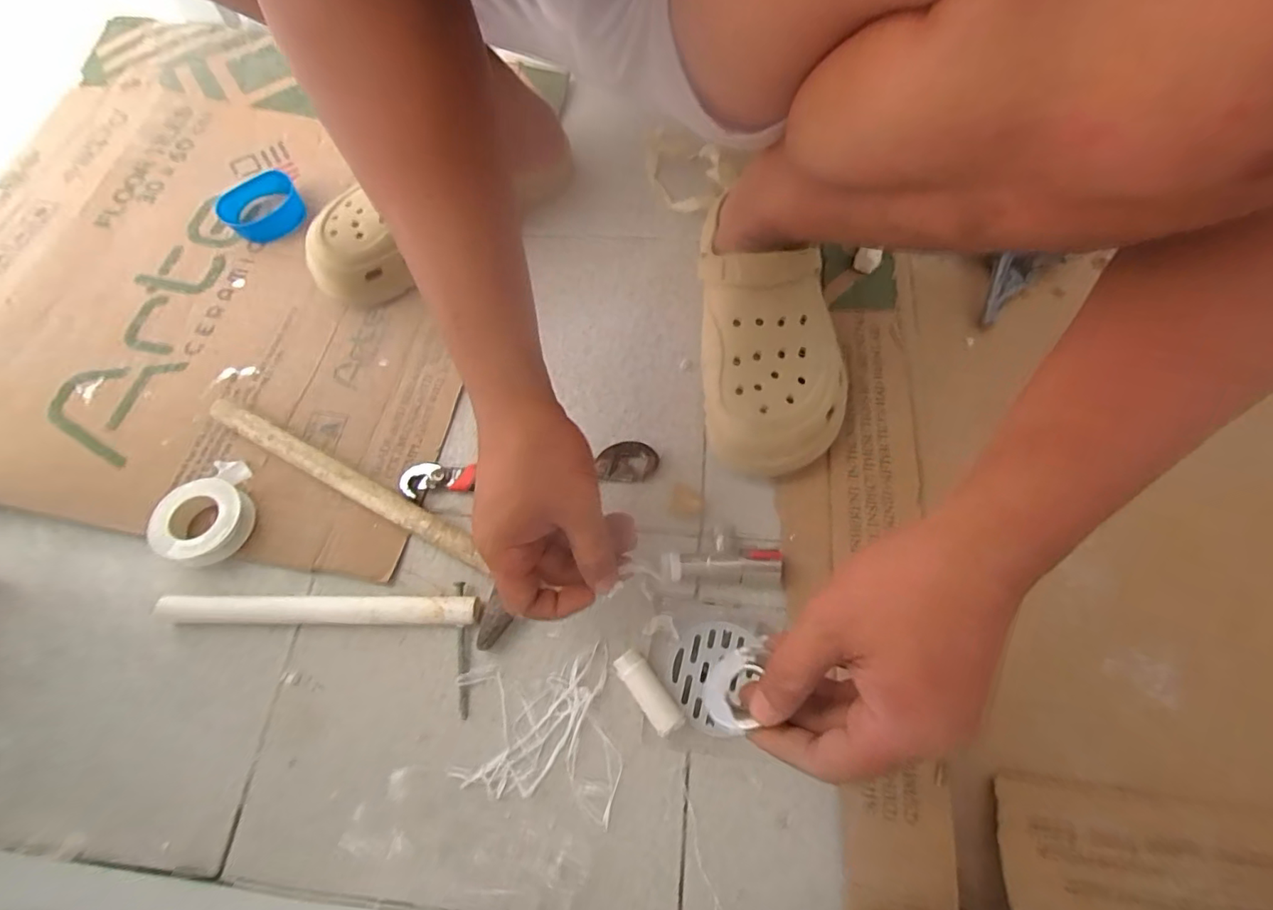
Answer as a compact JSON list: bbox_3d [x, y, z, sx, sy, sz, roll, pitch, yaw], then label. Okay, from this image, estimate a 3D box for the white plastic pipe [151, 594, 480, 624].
[{"bbox_3d":[-0.239,0.116,0.420,0.240,0.019,0.022,0,67,2],"label":"white plastic pipe"}]

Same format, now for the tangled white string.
[{"bbox_3d":[-0.070,0.198,0.387,0.109,0.005,0.108,-9,67,-2],"label":"tangled white string"}]

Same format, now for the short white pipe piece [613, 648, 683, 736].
[{"bbox_3d":[0.008,0.166,0.391,0.020,0.019,0.059,-35,71,-12],"label":"short white pipe piece"}]

